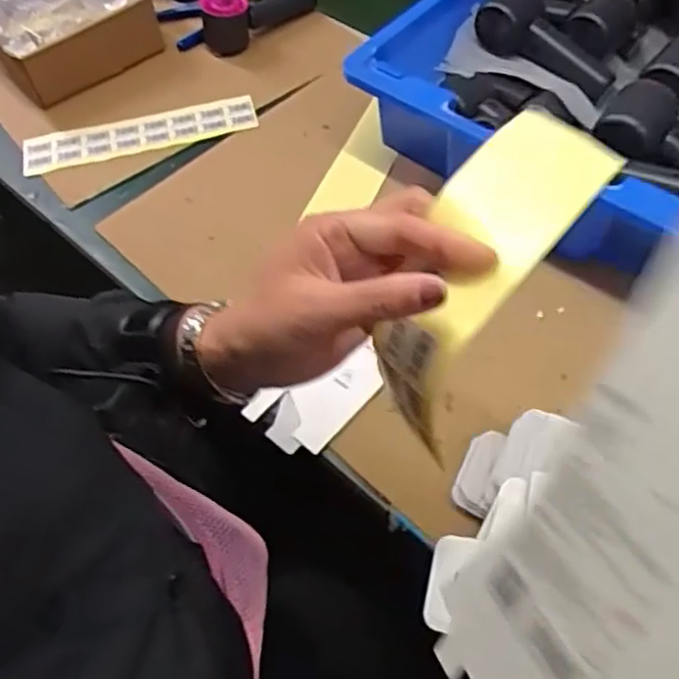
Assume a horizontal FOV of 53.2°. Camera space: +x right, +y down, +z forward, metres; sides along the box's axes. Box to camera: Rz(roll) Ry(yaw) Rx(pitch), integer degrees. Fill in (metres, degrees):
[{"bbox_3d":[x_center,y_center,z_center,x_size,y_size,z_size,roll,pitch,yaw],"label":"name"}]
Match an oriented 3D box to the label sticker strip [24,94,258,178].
[{"bbox_3d":[-0.225,-0.231,0.767,0.259,0.010,0.050,-14,57,-5],"label":"label sticker strip"}]

